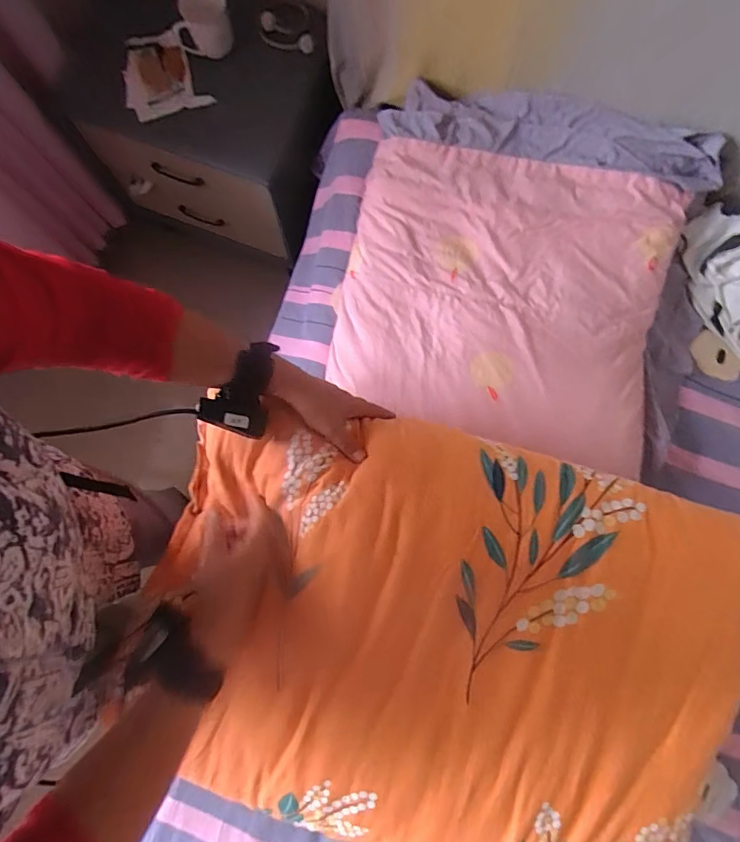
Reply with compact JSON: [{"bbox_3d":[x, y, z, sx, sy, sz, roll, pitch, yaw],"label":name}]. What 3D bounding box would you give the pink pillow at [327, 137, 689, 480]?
[{"bbox_3d":[0.194,-0.169,0.713,0.486,0.096,0.432,14,78,4],"label":"pink pillow"}]

